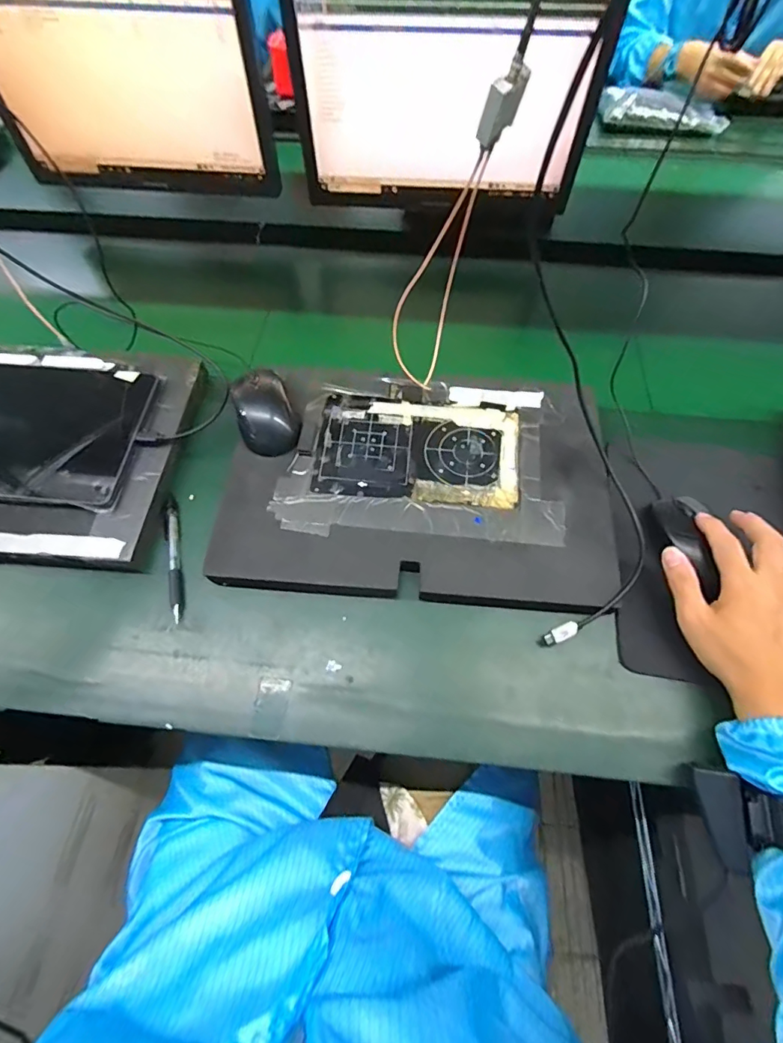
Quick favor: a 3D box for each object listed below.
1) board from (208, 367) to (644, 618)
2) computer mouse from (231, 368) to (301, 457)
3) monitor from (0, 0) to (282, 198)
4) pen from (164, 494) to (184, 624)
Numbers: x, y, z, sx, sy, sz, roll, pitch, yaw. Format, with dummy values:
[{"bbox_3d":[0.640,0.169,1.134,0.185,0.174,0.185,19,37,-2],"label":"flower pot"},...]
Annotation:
[{"bbox_3d":[0.035,-0.042,0.494,0.388,0.032,0.257,4,63,3],"label":"board"},{"bbox_3d":[-0.138,-0.120,0.509,0.059,0.029,0.098,-18,64,-8],"label":"computer mouse"},{"bbox_3d":[-0.346,-0.576,0.592,0.365,0.279,0.049,4,62,2],"label":"monitor"},{"bbox_3d":[-0.219,0.034,0.471,0.012,0.012,0.135,-15,64,-6],"label":"pen"}]

